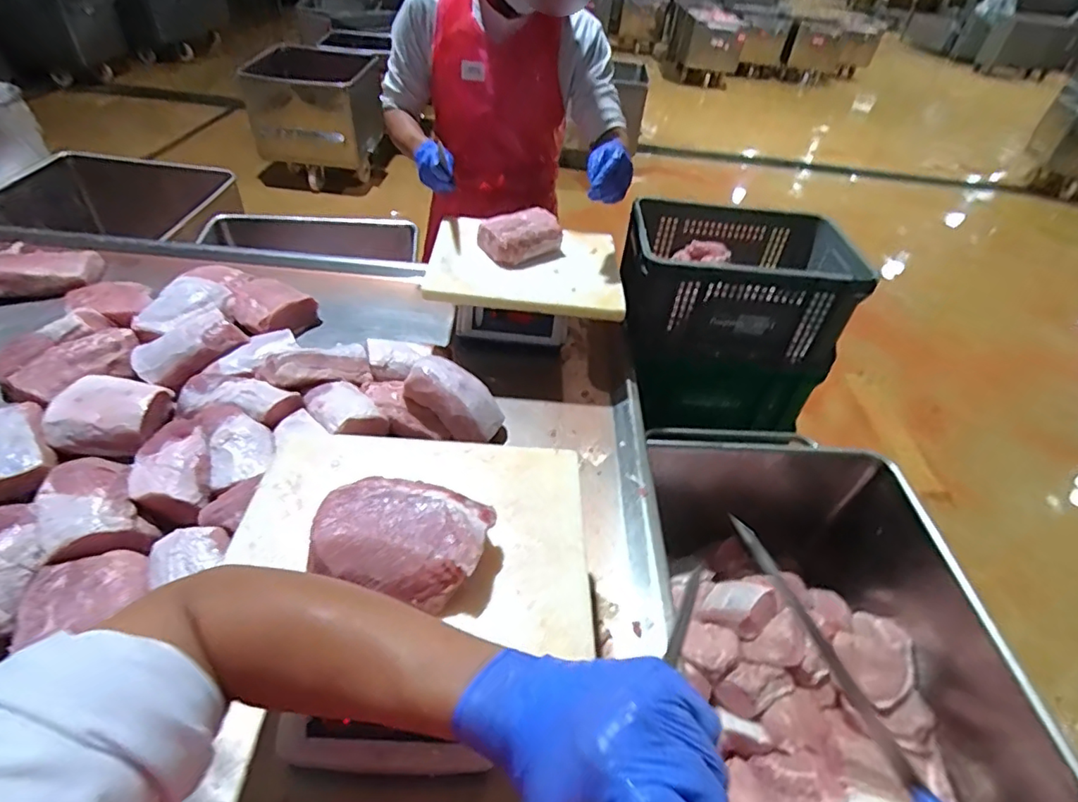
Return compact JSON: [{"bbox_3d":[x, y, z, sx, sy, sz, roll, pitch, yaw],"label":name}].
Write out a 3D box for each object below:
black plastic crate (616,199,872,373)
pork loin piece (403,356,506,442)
[{"bbox_3d":[0.467,-0.303,1.355,0.518,0.221,0.370,6,42,0],"label":"black plastic crate"},{"bbox_3d":[-0.145,-0.002,0.939,0.180,0.075,0.099,41,61,-2],"label":"pork loin piece"}]

